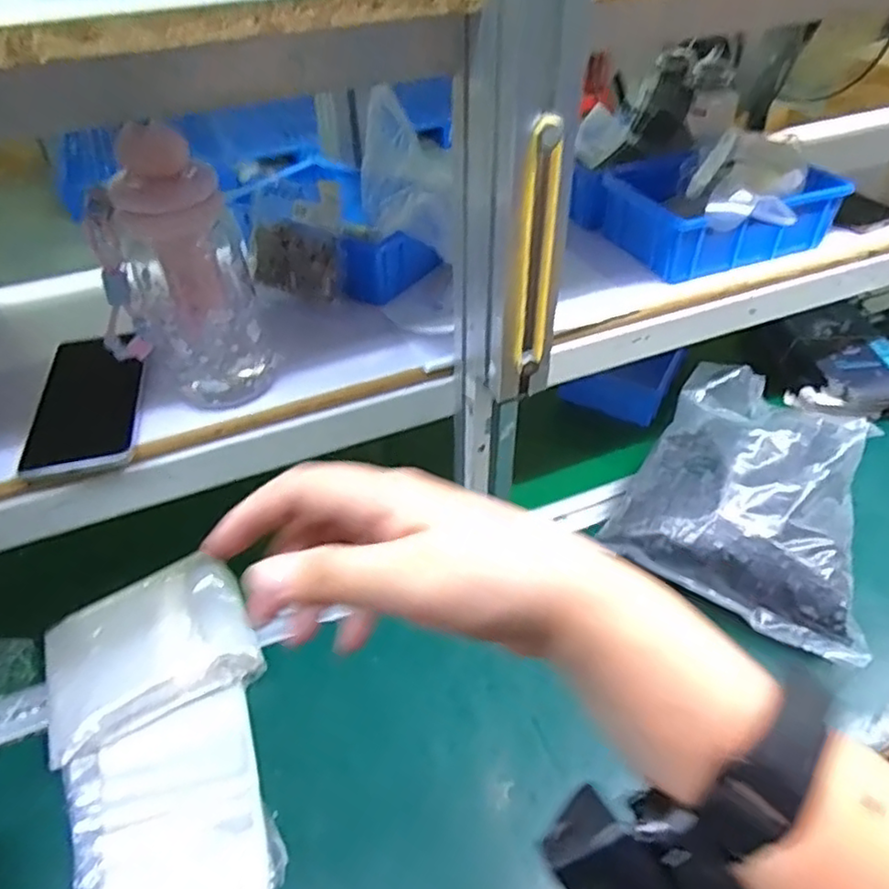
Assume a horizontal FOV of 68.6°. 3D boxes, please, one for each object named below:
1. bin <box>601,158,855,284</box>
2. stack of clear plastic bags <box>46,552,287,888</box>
[{"bbox_3d":[0.267,-0.235,0.650,0.187,0.063,0.156,-20,47,-17],"label":"bin"},{"bbox_3d":[-0.229,0.253,0.524,0.168,0.033,0.329,-16,53,-13],"label":"stack of clear plastic bags"}]

